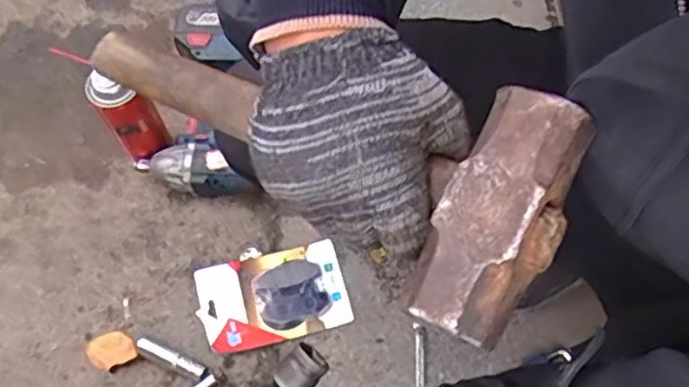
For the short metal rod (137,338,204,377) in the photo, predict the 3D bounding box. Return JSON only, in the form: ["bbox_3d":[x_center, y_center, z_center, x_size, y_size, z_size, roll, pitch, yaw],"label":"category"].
[{"bbox_3d":[-0.191,0.181,0.732,0.083,0.012,0.012,24,68,6],"label":"short metal rod"}]

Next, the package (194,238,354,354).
[{"bbox_3d":[-0.083,0.119,0.770,0.165,0.013,0.104,-13,66,-6],"label":"package"}]

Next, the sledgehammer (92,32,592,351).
[{"bbox_3d":[-0.033,-0.046,0.373,0.343,0.042,0.111,28,67,36],"label":"sledgehammer"}]

